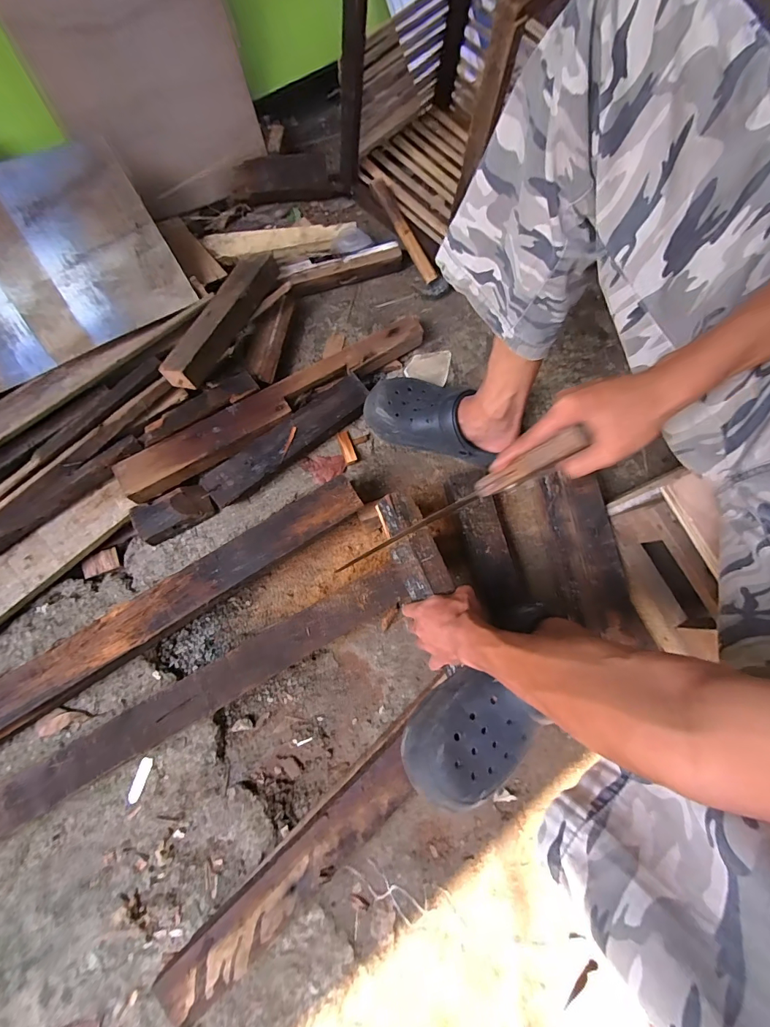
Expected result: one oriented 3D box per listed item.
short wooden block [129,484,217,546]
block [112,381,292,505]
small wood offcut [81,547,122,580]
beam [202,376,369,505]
[{"bbox_3d":[-0.341,-0.003,0.666,0.118,0.048,0.061,-29,80,-8],"label":"short wooden block"},{"bbox_3d":[-0.289,-0.119,0.676,0.285,0.037,0.066,-31,80,-8],"label":"block"},{"bbox_3d":[-0.469,0.082,0.680,0.053,0.010,0.036,-23,79,-7],"label":"small wood offcut"},{"bbox_3d":[-0.159,-0.122,0.701,0.310,0.049,0.072,-37,81,-9],"label":"beam"}]

